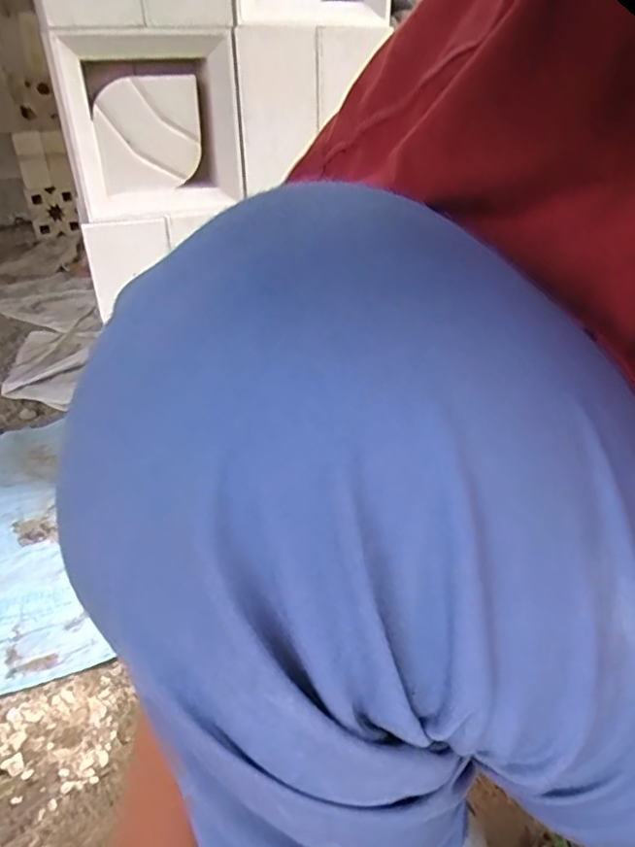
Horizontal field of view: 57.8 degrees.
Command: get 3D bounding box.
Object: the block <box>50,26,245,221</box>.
[{"bbox_3d":[-0.207,-0.382,0.736,0.210,0.203,0.107,-15,32,-16],"label":"block"}]

